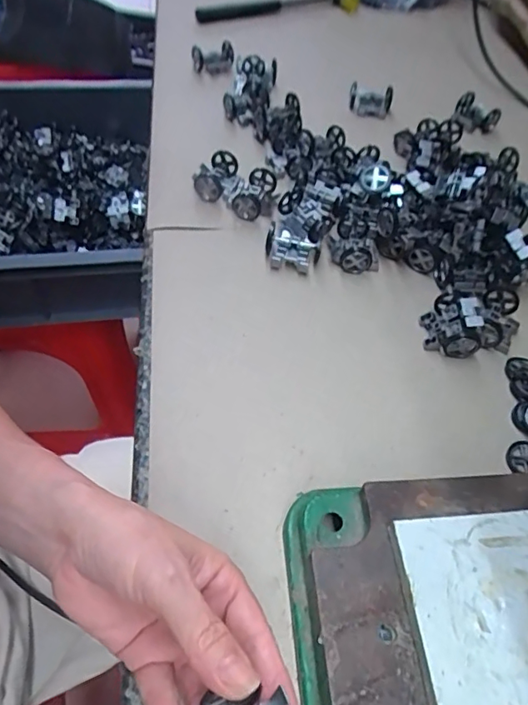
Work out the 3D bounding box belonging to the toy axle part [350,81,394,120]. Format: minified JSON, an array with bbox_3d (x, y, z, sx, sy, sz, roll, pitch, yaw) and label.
[{"bbox_3d":[0.125,-0.296,0.601,0.049,0.034,0.023,12,54,4],"label":"toy axle part"}]

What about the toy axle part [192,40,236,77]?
[{"bbox_3d":[-0.063,-0.364,0.632,0.051,0.025,0.044,-2,54,-6],"label":"toy axle part"}]

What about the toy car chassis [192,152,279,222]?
[{"bbox_3d":[-0.027,-0.159,0.489,0.080,0.032,0.051,25,56,13],"label":"toy car chassis"}]

